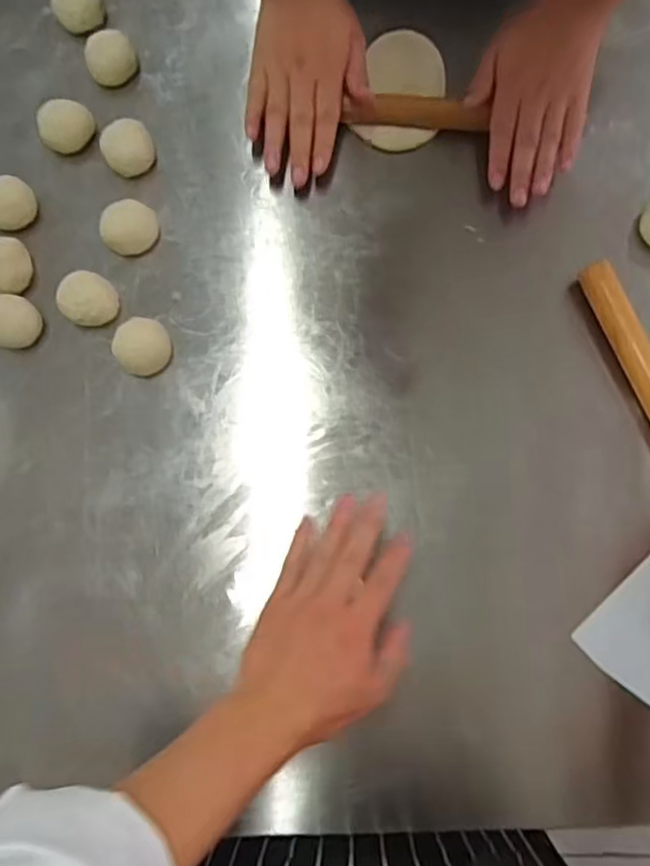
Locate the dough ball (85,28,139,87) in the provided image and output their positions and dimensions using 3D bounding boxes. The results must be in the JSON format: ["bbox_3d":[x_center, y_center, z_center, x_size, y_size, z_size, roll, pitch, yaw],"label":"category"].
[{"bbox_3d":[-0.199,-0.349,0.610,0.045,0.025,0.041,0,79,1],"label":"dough ball"}]

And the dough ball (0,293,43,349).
[{"bbox_3d":[-0.264,-0.093,0.555,0.050,0.032,0.045,31,80,6],"label":"dough ball"}]

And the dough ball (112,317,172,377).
[{"bbox_3d":[-0.152,-0.072,0.551,0.043,0.026,0.047,0,79,1],"label":"dough ball"}]

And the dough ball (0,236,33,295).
[{"bbox_3d":[-0.275,-0.141,0.566,0.040,0.034,0.048,41,81,8],"label":"dough ball"}]

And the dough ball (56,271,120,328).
[{"bbox_3d":[-0.203,-0.115,0.559,0.045,0.035,0.044,0,78,0],"label":"dough ball"}]

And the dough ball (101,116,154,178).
[{"bbox_3d":[-0.175,-0.253,0.586,0.045,0.034,0.037,-28,79,-6],"label":"dough ball"}]

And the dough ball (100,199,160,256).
[{"bbox_3d":[-0.171,-0.178,0.575,0.043,0.030,0.043,0,79,1],"label":"dough ball"}]

